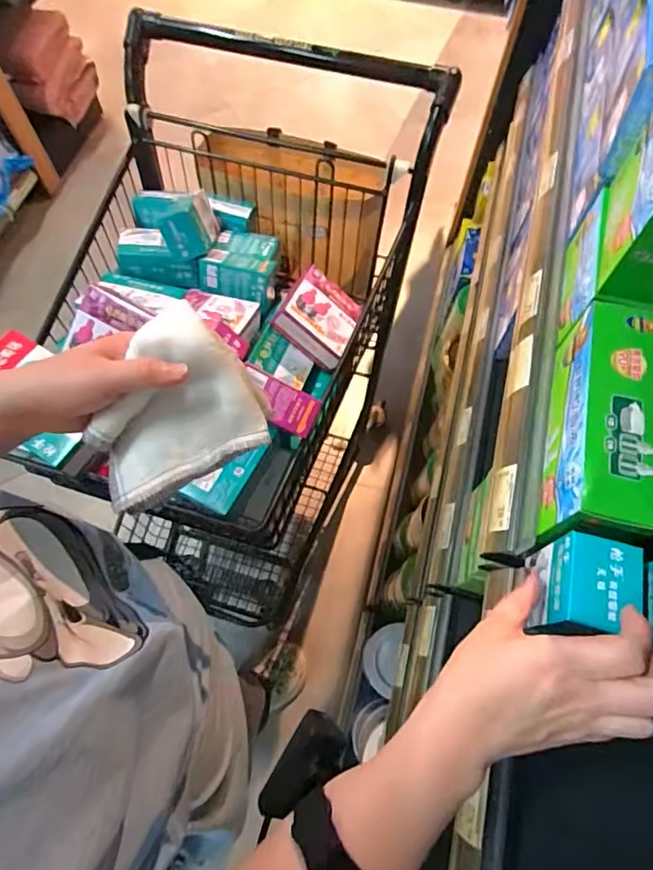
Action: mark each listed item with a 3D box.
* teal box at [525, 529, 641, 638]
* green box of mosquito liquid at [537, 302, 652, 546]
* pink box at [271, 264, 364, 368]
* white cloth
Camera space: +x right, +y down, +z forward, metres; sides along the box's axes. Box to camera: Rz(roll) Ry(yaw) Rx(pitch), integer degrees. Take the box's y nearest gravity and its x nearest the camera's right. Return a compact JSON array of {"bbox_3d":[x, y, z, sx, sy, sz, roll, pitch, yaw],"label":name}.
[{"bbox_3d":[0.181,0.110,0.356,0.052,0.060,0.064,12,67,4],"label":"teal box"},{"bbox_3d":[0.221,-0.008,0.411,0.064,0.073,0.188,12,67,5],"label":"green box of mosquito liquid"},{"bbox_3d":[-0.012,-0.171,0.743,0.113,0.055,0.111,39,60,-16],"label":"pink box"},{"bbox_3d":[-0.118,-0.021,0.371,0.123,0.020,0.115,-29,105,-8],"label":"white cloth"}]

